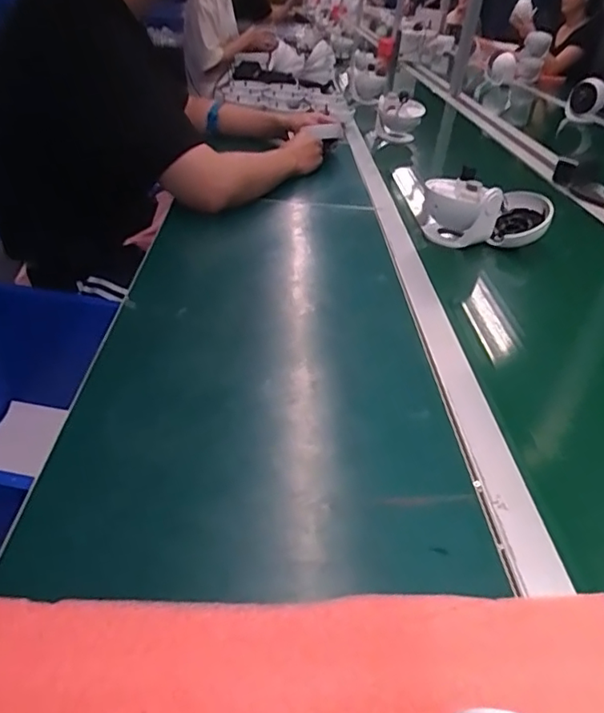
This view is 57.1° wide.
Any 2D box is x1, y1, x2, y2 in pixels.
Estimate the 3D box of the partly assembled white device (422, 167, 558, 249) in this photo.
[{"bbox_3d":[0.299,-0.233,0.889,0.204,0.100,0.102,-1,35,-9],"label":"partly assembled white device"}]

